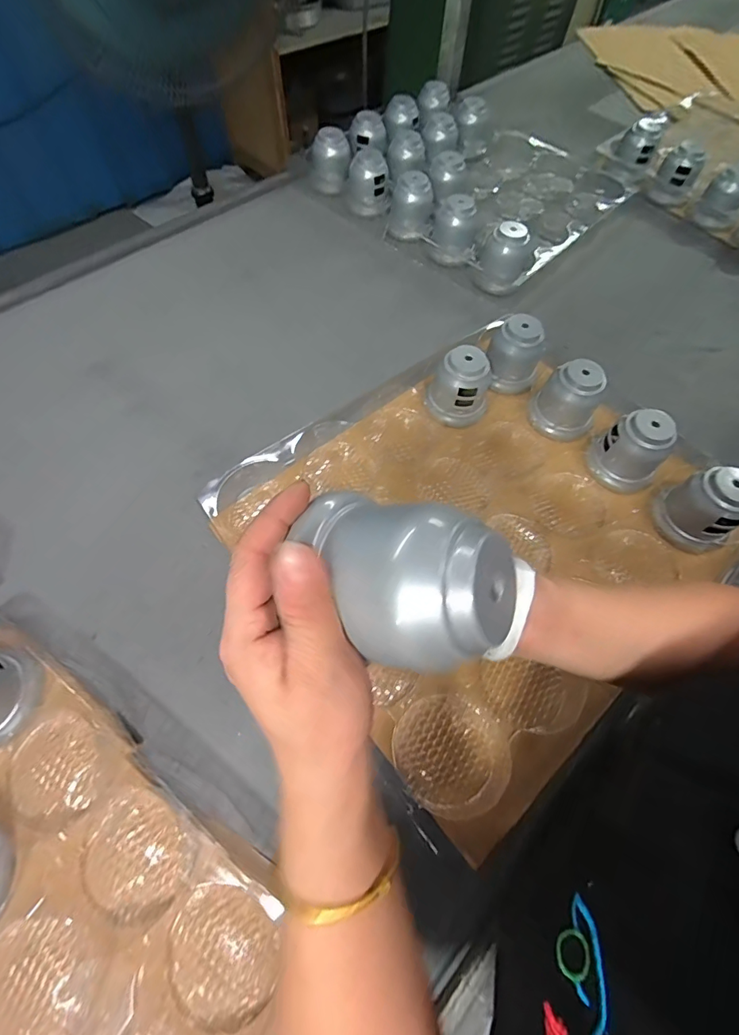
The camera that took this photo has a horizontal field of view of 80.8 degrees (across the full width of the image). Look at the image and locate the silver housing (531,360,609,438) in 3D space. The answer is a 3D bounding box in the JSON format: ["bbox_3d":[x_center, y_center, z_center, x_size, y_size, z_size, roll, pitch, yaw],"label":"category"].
[{"bbox_3d":[0.270,-0.158,0.587,0.078,0.078,0.071,28,65,13],"label":"silver housing"}]

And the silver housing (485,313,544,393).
[{"bbox_3d":[0.213,-0.238,0.629,0.076,0.084,0.067,25,64,12],"label":"silver housing"}]

